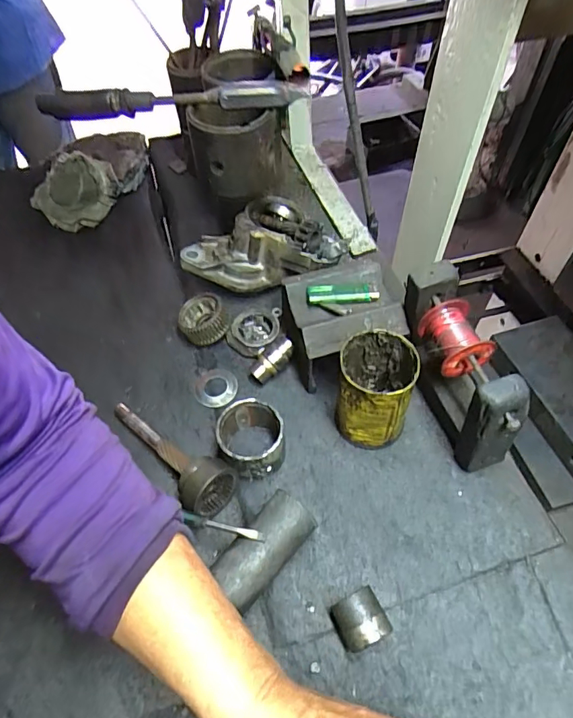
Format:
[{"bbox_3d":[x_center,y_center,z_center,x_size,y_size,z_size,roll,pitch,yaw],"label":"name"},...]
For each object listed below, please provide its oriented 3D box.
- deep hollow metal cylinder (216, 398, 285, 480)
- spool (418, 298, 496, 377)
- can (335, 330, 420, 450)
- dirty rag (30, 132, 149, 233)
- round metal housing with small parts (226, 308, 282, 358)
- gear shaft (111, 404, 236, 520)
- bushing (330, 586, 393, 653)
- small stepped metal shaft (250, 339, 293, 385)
[{"bbox_3d":[-0.035,0.083,0.489,0.065,0.055,0.071,-8,53,0],"label":"deep hollow metal cylinder"},{"bbox_3d":[0.164,-0.022,0.454,0.051,0.047,0.060,-15,55,-9],"label":"spool"},{"bbox_3d":[0.090,0.035,0.485,0.070,0.113,0.070,-3,53,4],"label":"can"},{"bbox_3d":[-0.332,-0.318,0.809,0.153,0.077,0.225,19,56,18],"label":"dirty rag"},{"bbox_3d":[-0.041,-0.032,0.594,0.064,0.021,0.065,-3,53,4],"label":"round metal housing with small parts"},{"bbox_3d":[-0.129,0.090,0.497,0.171,0.051,0.057,36,63,28],"label":"gear shaft"},{"bbox_3d":[0.063,0.224,0.403,0.041,0.043,0.044,-23,54,-13],"label":"bushing"},{"bbox_3d":[-0.017,0.002,0.553,0.061,0.026,0.025,-47,59,1],"label":"small stepped metal shaft"}]

